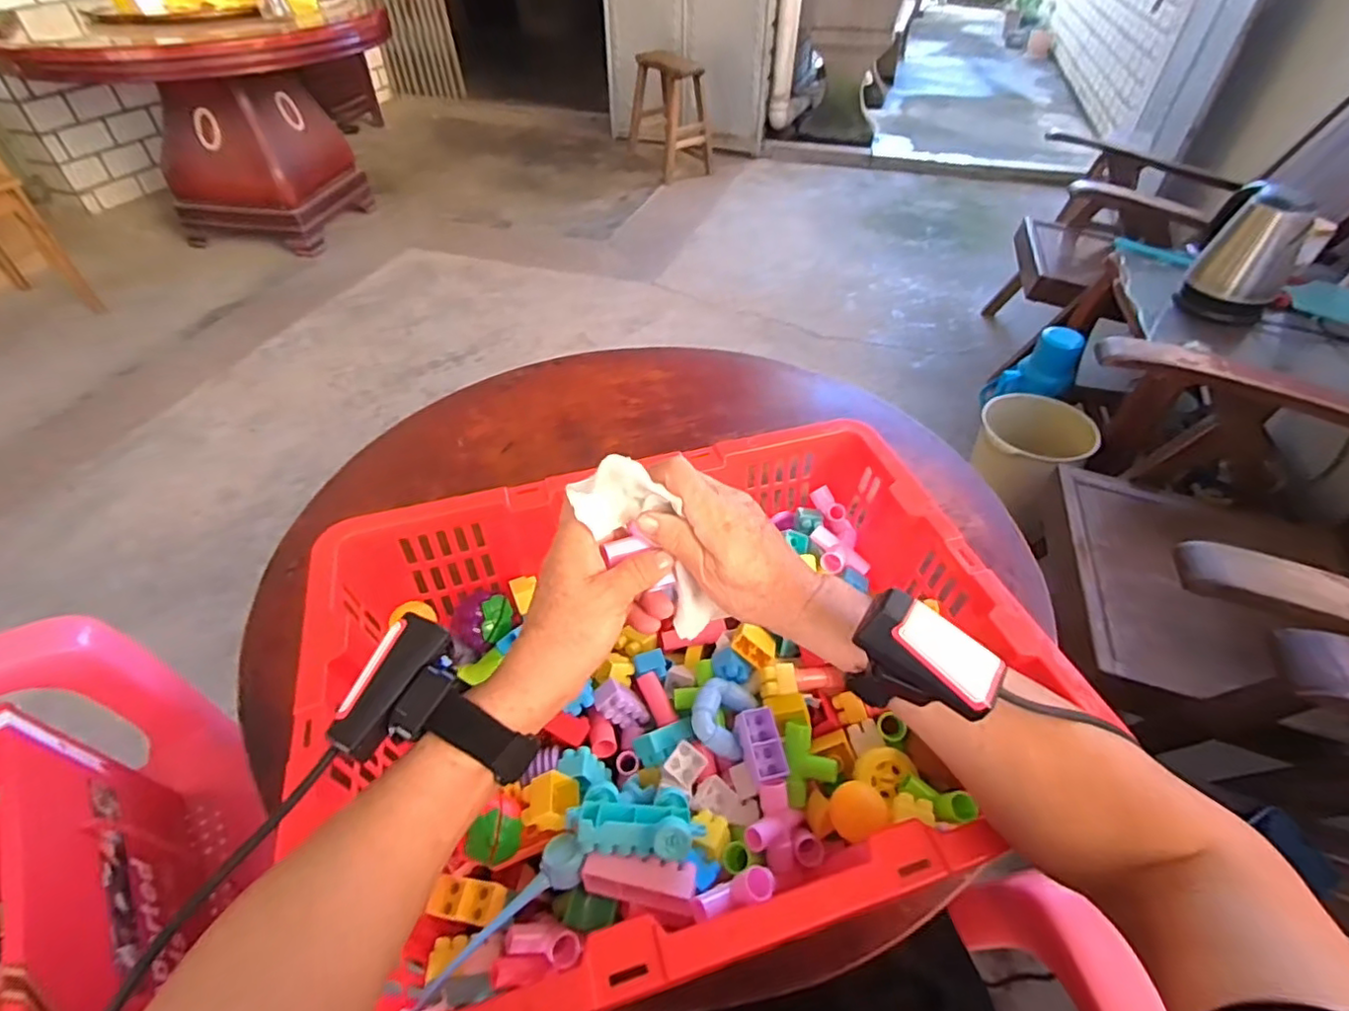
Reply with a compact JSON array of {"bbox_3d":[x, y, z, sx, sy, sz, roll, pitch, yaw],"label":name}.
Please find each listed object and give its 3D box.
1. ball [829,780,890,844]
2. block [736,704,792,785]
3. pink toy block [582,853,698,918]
[{"bbox_3d":[0.122,0.212,0.422,0.035,0.039,0.035,0,45,0],"label":"ball"},{"bbox_3d":[0.063,0.176,0.456,0.030,0.023,0.048,-8,69,-18],"label":"block"},{"bbox_3d":[-0.022,0.238,0.391,0.071,0.019,0.026,6,46,5],"label":"pink toy block"}]

